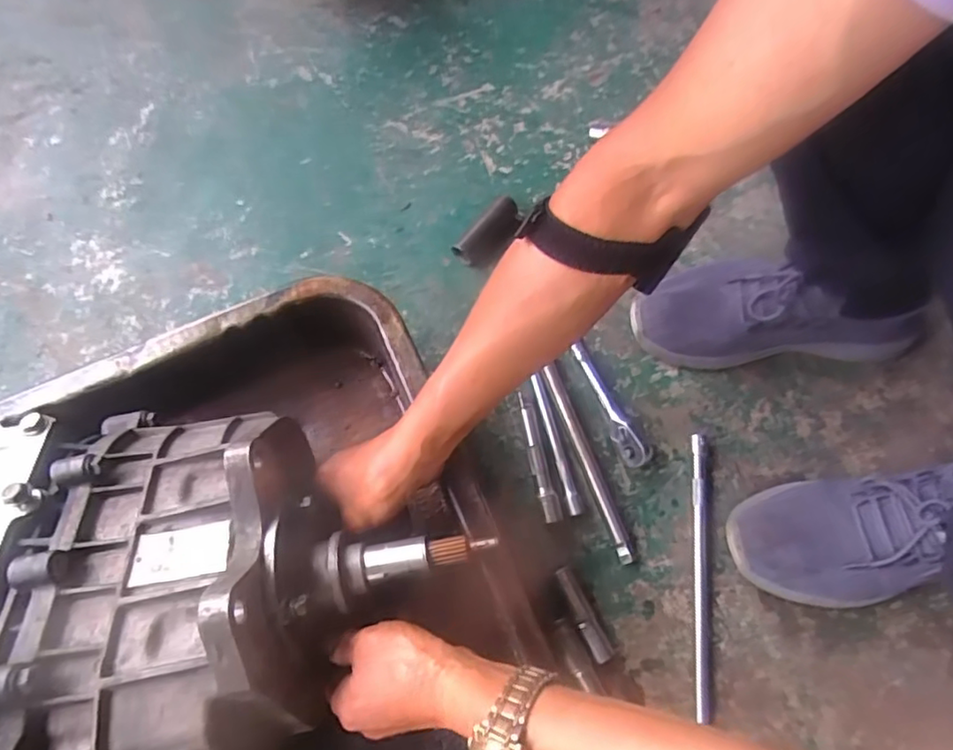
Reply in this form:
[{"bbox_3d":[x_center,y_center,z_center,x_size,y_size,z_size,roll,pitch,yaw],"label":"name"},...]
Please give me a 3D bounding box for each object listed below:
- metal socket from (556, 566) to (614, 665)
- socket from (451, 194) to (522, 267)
[{"bbox_3d":[0.090,0.204,0.509,0.017,0.020,0.078,-26,73,-9],"label":"metal socket"},{"bbox_3d":[0.013,-0.149,0.624,0.040,0.026,0.079,33,74,10],"label":"socket"}]

